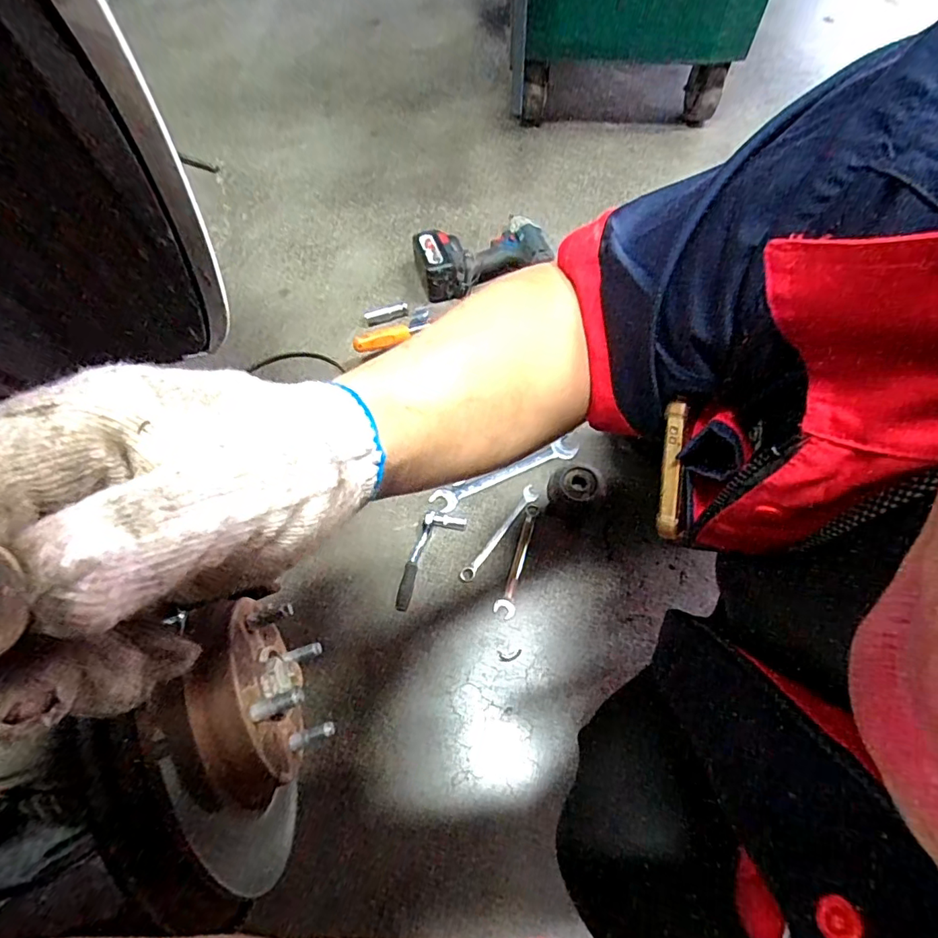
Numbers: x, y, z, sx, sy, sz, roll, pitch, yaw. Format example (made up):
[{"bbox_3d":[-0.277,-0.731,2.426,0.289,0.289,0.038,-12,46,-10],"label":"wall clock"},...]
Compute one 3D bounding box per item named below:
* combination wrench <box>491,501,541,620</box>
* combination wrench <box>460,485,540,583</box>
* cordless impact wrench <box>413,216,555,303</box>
[{"bbox_3d":[0.074,0.132,0.786,0.029,0.011,0.172,14,66,10],"label":"combination wrench"},{"bbox_3d":[0.047,0.097,0.801,0.025,0.016,0.176,35,69,16],"label":"combination wrench"},{"bbox_3d":[0.022,-0.405,1.010,0.245,0.077,0.118,-20,65,-7],"label":"cordless impact wrench"}]

